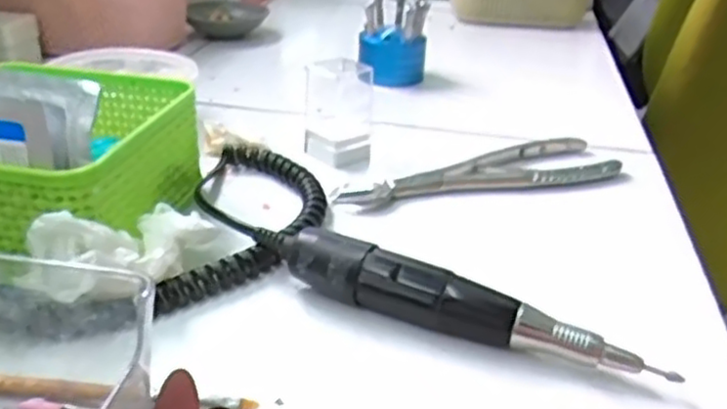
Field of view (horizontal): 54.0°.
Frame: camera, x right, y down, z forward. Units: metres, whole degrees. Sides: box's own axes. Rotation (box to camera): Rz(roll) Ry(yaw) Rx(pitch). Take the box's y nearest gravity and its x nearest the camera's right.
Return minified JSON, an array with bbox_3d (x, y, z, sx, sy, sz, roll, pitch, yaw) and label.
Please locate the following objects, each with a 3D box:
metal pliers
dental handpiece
[{"bbox_3d":[0.078,-0.018,0.449,0.191,0.015,0.054,-13,31,-26],"label":"metal pliers"},{"bbox_3d":[0.041,0.047,0.311,0.169,0.028,0.021,13,30,21],"label":"dental handpiece"}]

